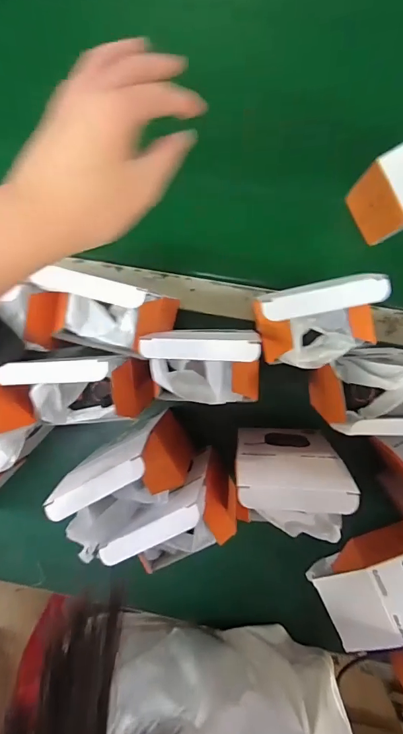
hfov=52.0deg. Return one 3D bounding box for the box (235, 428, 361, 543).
[{"bbox_3d":[0.081,0.115,0.414,0.104,0.147,0.075,1,94,4],"label":"box"}]

